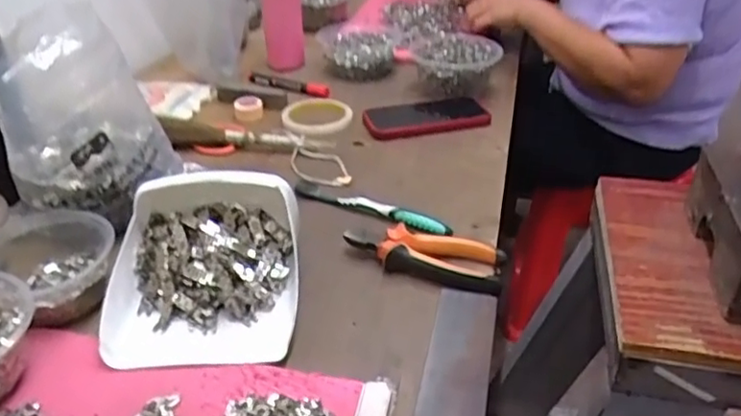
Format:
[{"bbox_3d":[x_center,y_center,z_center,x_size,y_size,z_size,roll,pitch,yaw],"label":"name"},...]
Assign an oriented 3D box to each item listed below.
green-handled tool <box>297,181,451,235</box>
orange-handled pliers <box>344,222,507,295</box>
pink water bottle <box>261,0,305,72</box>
[{"bbox_3d":[0.001,-0.001,0.661,0.184,0.020,0.019,18,37,22],"label":"green-handled tool"},{"bbox_3d":[0.049,0.046,0.583,0.147,0.026,0.055,12,35,14],"label":"orange-handled pliers"},{"bbox_3d":[-0.142,-0.329,0.988,0.062,0.226,0.065,-6,33,-7],"label":"pink water bottle"}]

